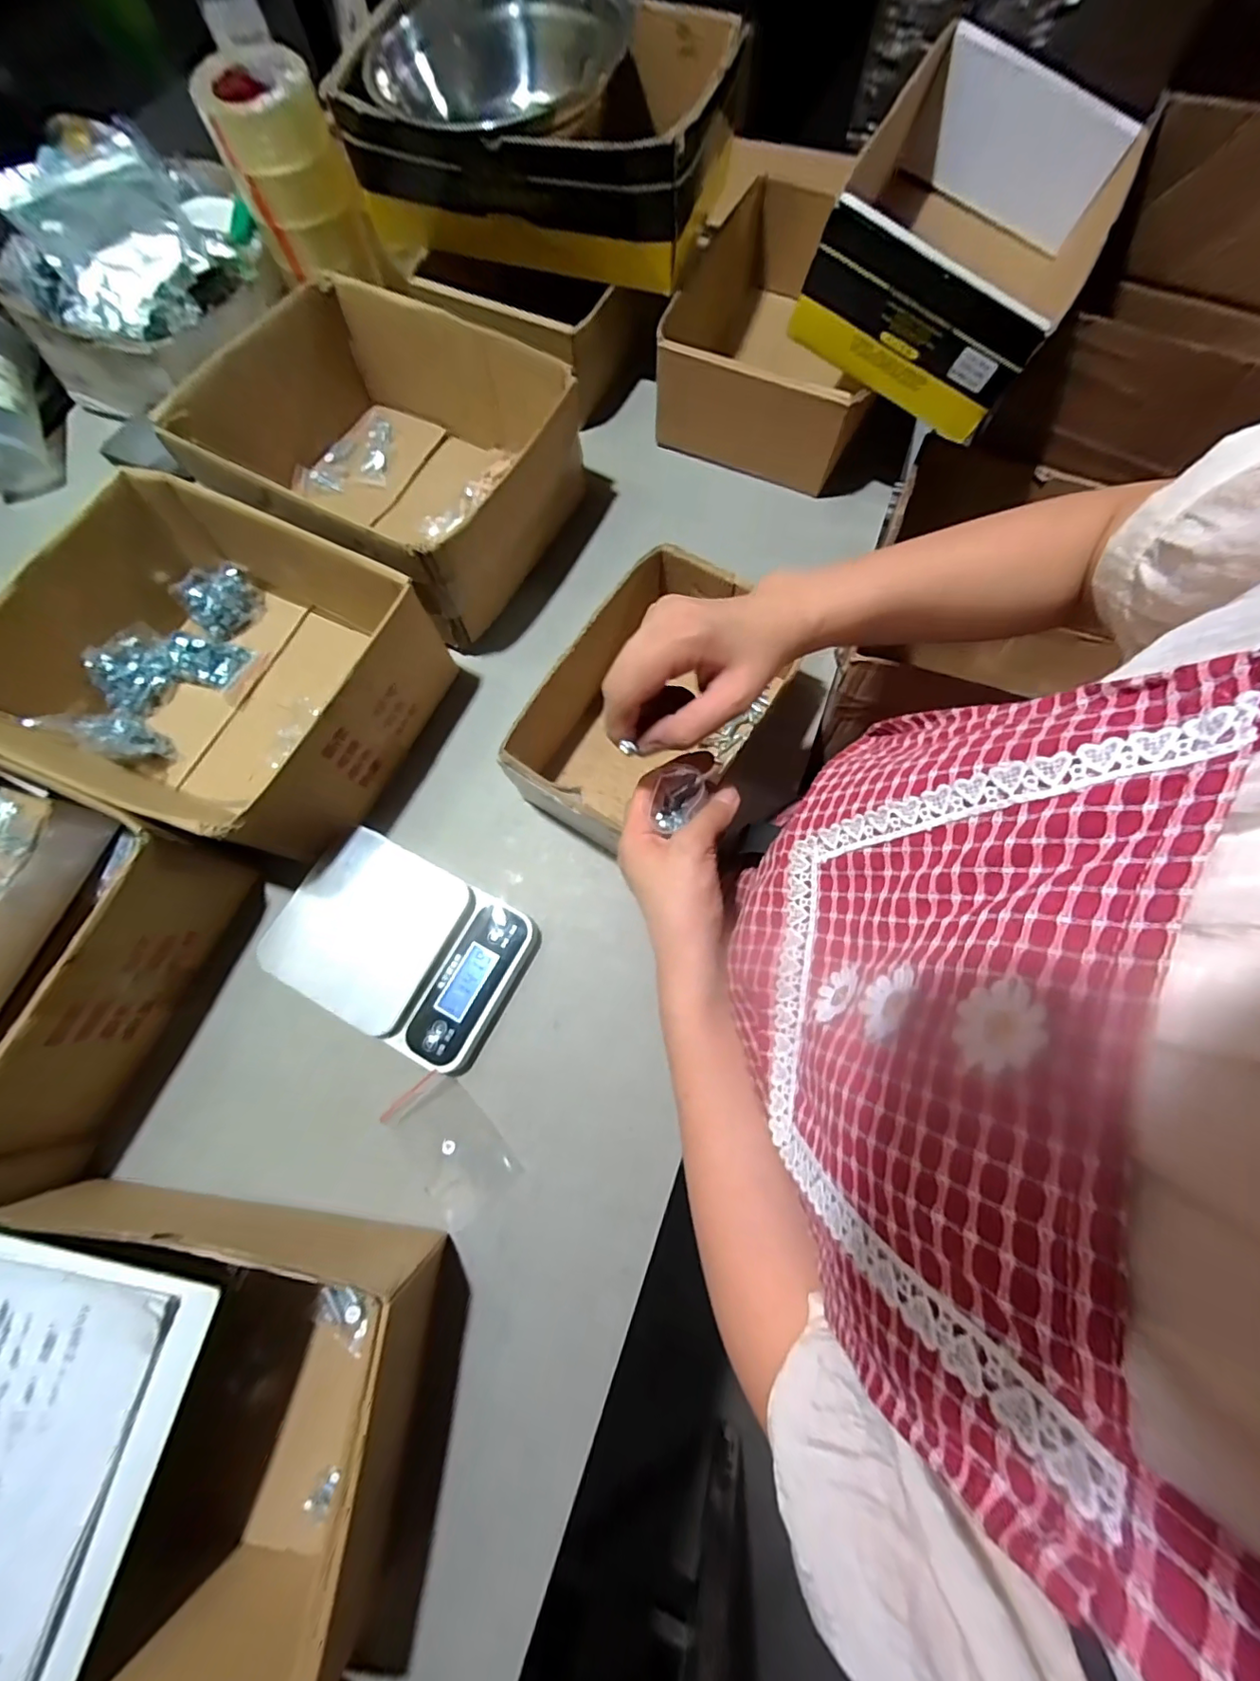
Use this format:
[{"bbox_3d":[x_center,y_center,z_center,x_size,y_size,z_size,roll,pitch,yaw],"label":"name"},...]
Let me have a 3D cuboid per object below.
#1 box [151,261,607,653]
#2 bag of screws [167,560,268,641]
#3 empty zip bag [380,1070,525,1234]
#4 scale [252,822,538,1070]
[{"bbox_3d":[-0.249,-0.400,0.571,0.336,0.130,0.273,27,77,9],"label":"box"},{"bbox_3d":[-0.426,-0.250,0.564,0.076,0.061,0.015,-40,32,-14],"label":"bag of screws"},{"bbox_3d":[-0.145,0.246,0.440,0.067,0.004,0.107,-39,77,-9],"label":"empty zip bag"},{"bbox_3d":[-0.195,0.088,0.465,0.198,0.039,0.140,28,77,9],"label":"scale"}]

